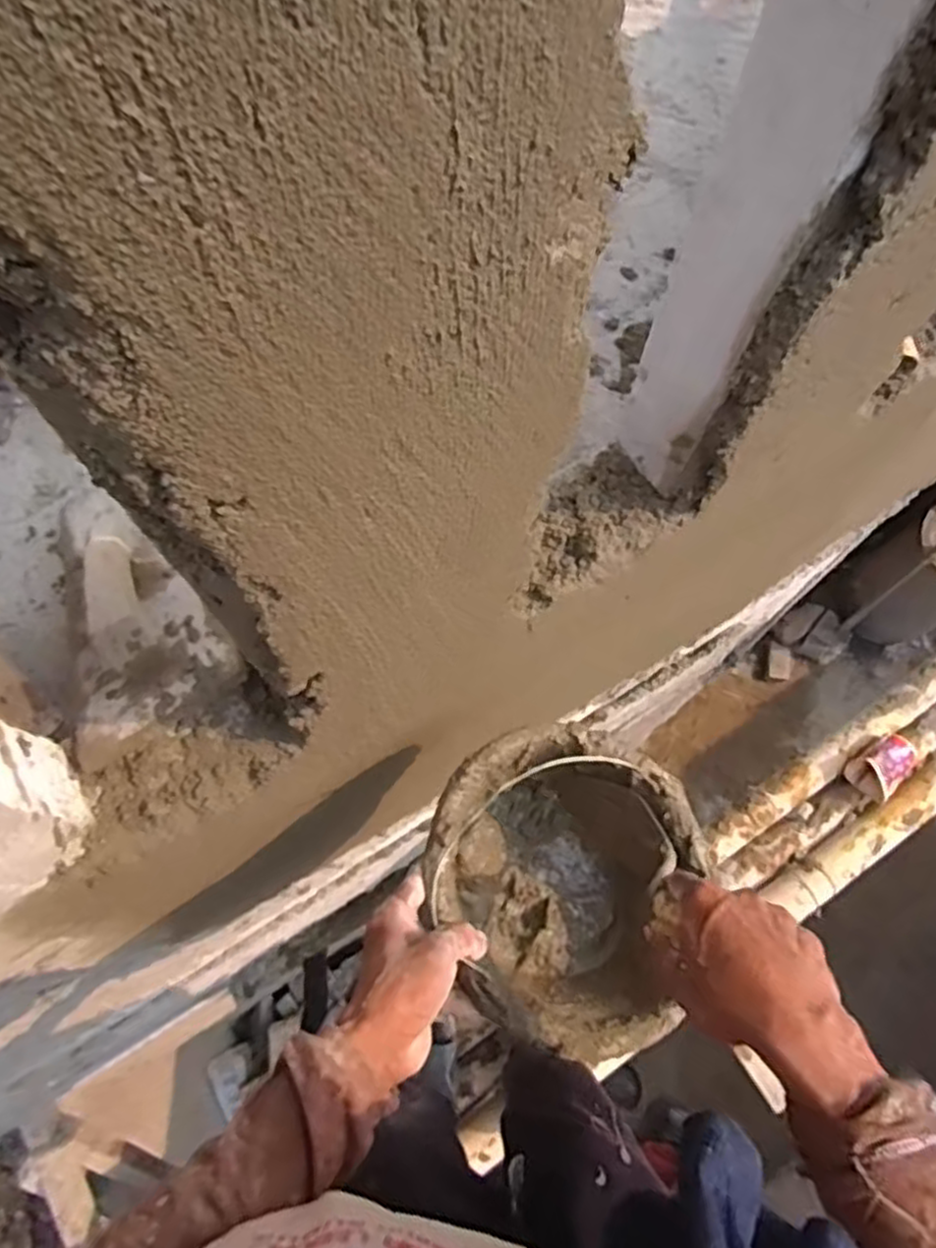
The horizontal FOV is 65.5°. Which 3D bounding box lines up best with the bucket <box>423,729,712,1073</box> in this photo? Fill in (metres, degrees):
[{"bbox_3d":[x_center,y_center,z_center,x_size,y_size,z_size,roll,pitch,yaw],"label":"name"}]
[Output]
[{"bbox_3d":[0.077,0.225,0.649,0.216,0.169,0.232,21,71,7],"label":"bucket"}]

